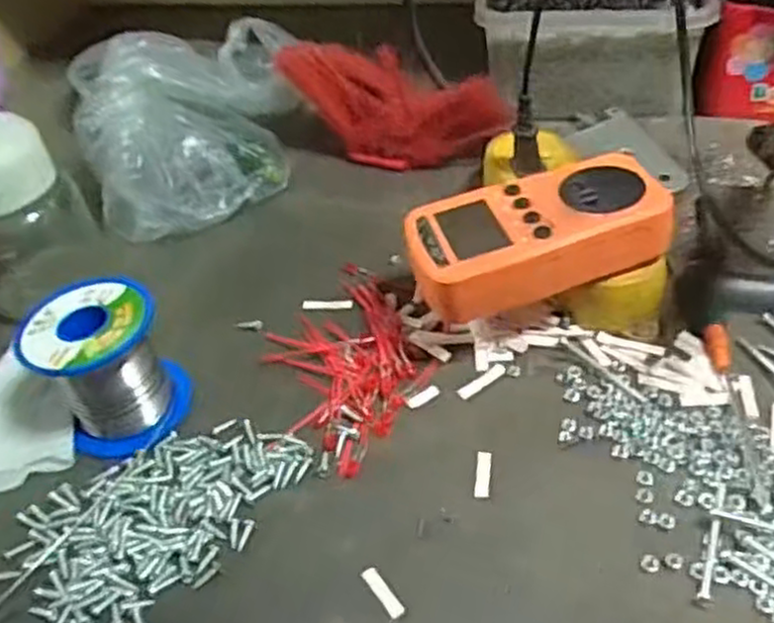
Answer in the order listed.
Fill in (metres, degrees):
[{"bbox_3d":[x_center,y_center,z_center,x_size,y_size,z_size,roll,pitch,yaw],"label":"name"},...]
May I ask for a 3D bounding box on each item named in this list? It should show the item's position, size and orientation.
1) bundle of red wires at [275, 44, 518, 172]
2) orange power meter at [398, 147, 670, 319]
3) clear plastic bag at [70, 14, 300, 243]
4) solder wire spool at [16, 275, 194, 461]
[{"bbox_3d":[0.006,-0.146,0.541,0.161,0.070,0.047,8,45,15],"label":"bundle of red wires"},{"bbox_3d":[0.074,-0.042,0.388,0.125,0.032,0.066,-16,44,-9],"label":"orange power meter"},{"bbox_3d":[-0.145,-0.153,0.550,0.140,0.088,0.209,-4,43,4],"label":"clear plastic bag"},{"bbox_3d":[-0.137,0.026,0.375,0.061,0.057,0.068,-31,48,-23],"label":"solder wire spool"}]

